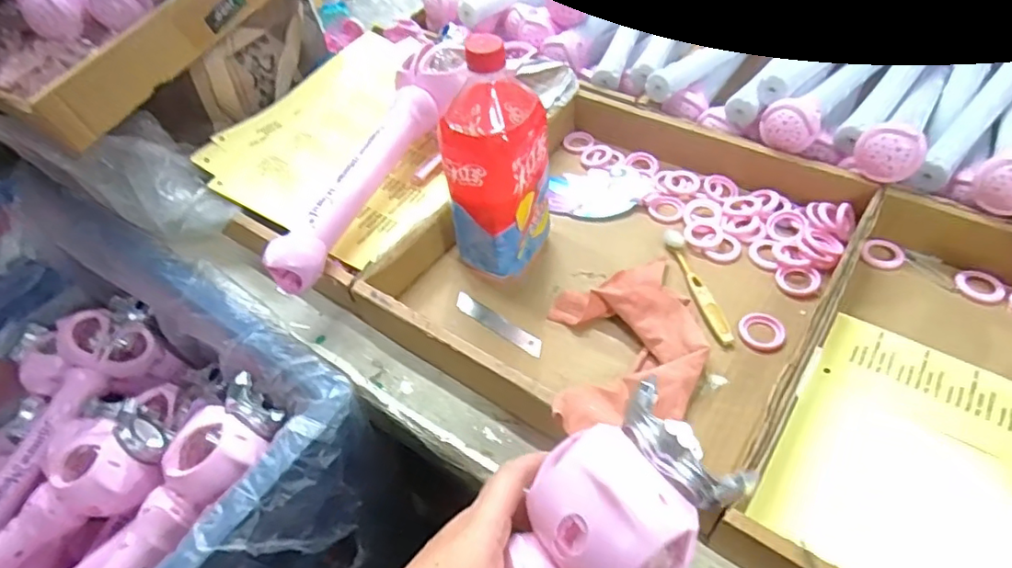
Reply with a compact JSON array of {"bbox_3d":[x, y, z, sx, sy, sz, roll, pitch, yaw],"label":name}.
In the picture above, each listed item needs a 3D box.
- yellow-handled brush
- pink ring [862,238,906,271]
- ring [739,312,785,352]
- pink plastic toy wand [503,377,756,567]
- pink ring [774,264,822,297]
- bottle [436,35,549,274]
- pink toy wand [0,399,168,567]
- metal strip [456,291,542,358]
[{"bbox_3d":[0.179,0.000,0.550,0.018,0.011,0.138,-11,49,-2],"label":"yellow-handled brush"},{"bbox_3d":[0.364,-0.029,0.564,0.033,0.006,0.037,-28,52,-17],"label":"pink ring"},{"bbox_3d":[0.223,0.042,0.510,0.038,0.006,0.037,-3,49,4],"label":"ring"},{"bbox_3d":[-0.011,0.188,0.298,0.309,0.054,0.074,-48,56,3],"label":"pink plastic toy wand"},{"bbox_3d":[0.270,-0.003,0.544,0.039,0.005,0.038,-3,49,4],"label":"pink ring"},{"bbox_3d":[-0.007,-0.106,0.524,0.088,0.214,0.090,1,50,7],"label":"bottle"},{"bbox_3d":[-0.481,0.260,0.556,0.350,0.068,0.091,-42,56,-7],"label":"pink toy wand"},{"bbox_3d":[-0.007,0.038,0.546,0.103,0.004,0.018,30,70,28],"label":"metal strip"}]

